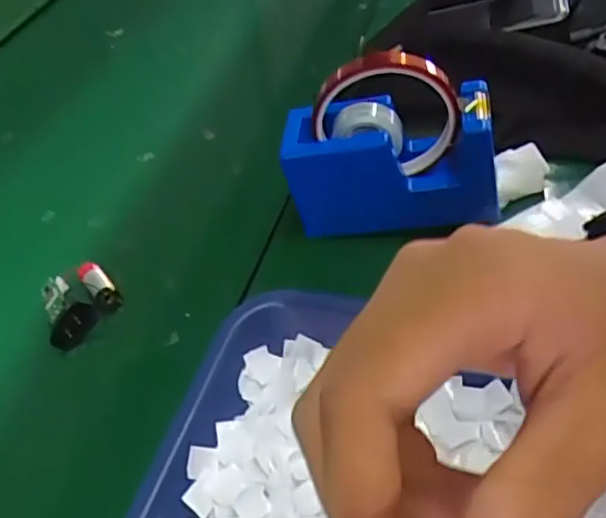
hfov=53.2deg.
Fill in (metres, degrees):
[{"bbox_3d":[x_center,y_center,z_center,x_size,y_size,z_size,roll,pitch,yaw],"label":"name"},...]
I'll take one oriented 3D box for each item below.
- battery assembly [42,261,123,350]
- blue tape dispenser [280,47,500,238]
[{"bbox_3d":[-0.149,0.029,0.399,0.050,0.021,0.048,-34,53,-23],"label":"battery assembly"},{"bbox_3d":[0.056,-0.075,0.380,0.131,0.121,0.045,2,48,8],"label":"blue tape dispenser"}]

